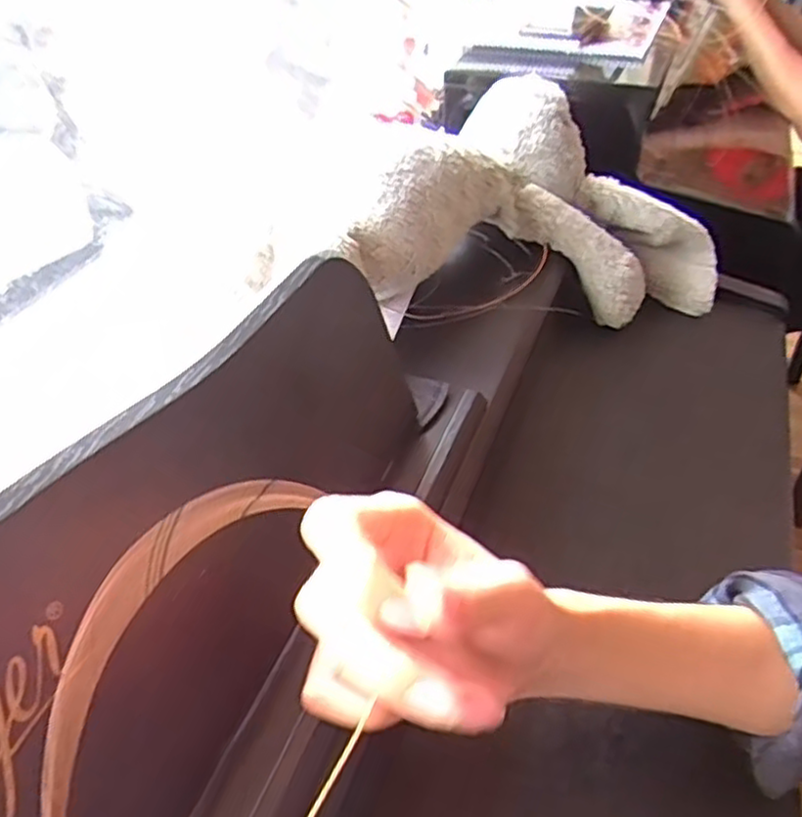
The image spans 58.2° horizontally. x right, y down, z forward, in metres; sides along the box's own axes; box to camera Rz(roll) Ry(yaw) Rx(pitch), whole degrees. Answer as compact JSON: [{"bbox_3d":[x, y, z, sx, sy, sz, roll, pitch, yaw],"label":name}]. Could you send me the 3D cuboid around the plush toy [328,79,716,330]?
[{"bbox_3d":[0.089,-0.194,0.611,0.388,0.150,0.219,-2,37,-33],"label":"plush toy"}]

